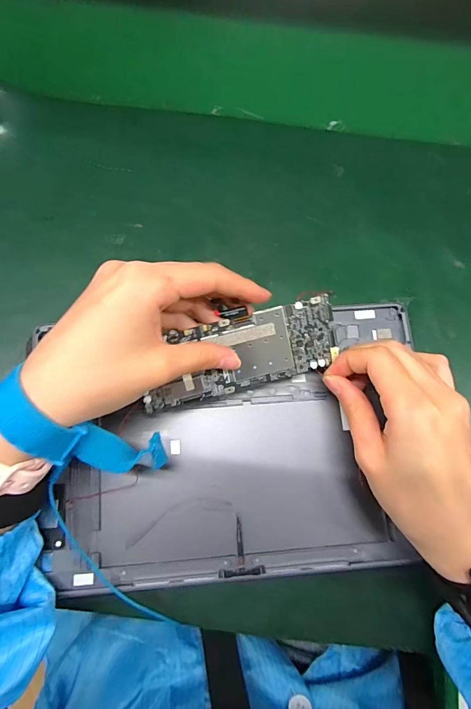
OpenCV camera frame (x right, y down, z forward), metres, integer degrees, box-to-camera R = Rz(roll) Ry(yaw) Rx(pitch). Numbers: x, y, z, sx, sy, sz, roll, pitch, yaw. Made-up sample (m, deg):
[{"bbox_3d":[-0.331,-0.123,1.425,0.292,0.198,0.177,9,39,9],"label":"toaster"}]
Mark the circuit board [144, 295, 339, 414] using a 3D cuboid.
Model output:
[{"bbox_3d":[0.002,-0.002,0.230,0.119,0.004,0.047,-14,103,-4],"label":"circuit board"}]

